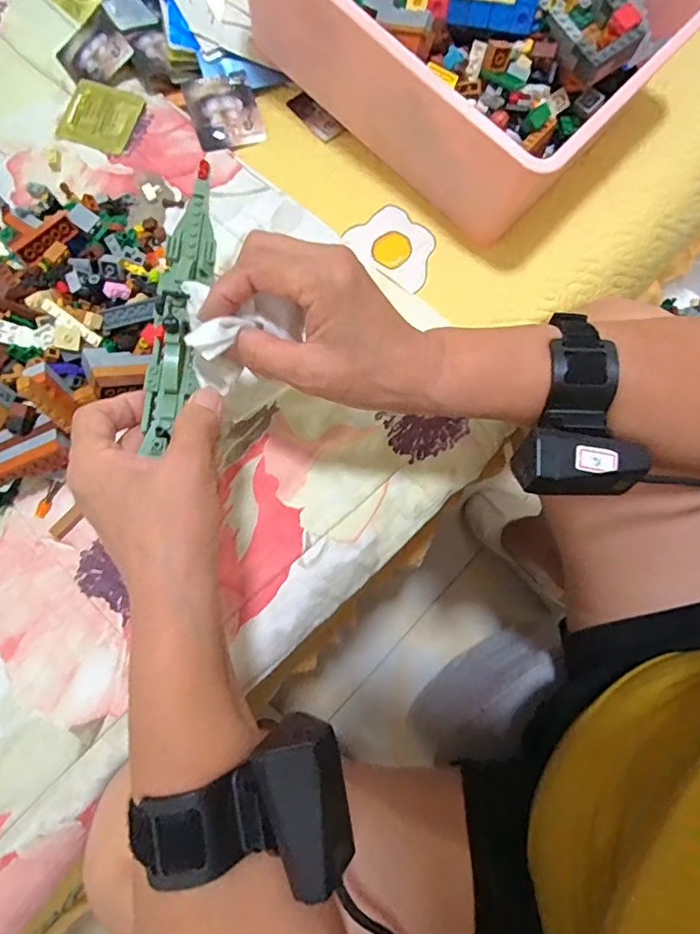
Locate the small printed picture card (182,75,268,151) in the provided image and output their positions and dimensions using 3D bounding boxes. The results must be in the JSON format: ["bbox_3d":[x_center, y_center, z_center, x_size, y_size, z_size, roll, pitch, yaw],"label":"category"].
[{"bbox_3d":[-0.111,-0.315,0.468,0.059,0.008,0.065,-16,90,-7],"label":"small printed picture card"}]

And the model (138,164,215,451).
[{"bbox_3d":[-0.099,-0.101,0.309,0.029,0.022,0.194,3,73,0],"label":"model"}]

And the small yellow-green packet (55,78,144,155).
[{"bbox_3d":[-0.222,-0.312,0.466,0.068,0.006,0.062,19,76,4],"label":"small yellow-green packet"}]

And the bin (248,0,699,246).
[{"bbox_3d":[0.092,-0.368,0.425,0.310,0.125,0.241,41,78,9],"label":"bin"}]

